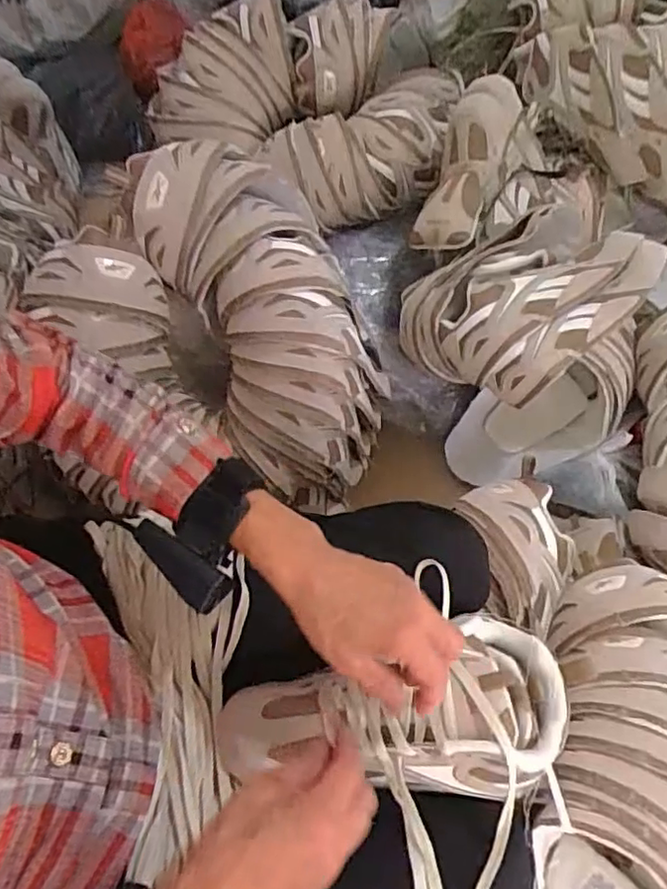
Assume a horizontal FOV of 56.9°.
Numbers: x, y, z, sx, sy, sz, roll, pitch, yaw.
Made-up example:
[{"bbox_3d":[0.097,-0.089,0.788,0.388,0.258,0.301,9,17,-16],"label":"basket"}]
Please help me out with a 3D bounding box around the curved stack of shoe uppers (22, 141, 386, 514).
[{"bbox_3d":[-0.092,-0.136,0.717,0.342,0.241,0.295,30,71,11],"label":"curved stack of shoe uppers"}]

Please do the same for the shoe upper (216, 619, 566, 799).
[{"bbox_3d":[0.044,0.196,0.451,0.251,0.058,0.112,-5,68,4],"label":"shoe upper"}]

